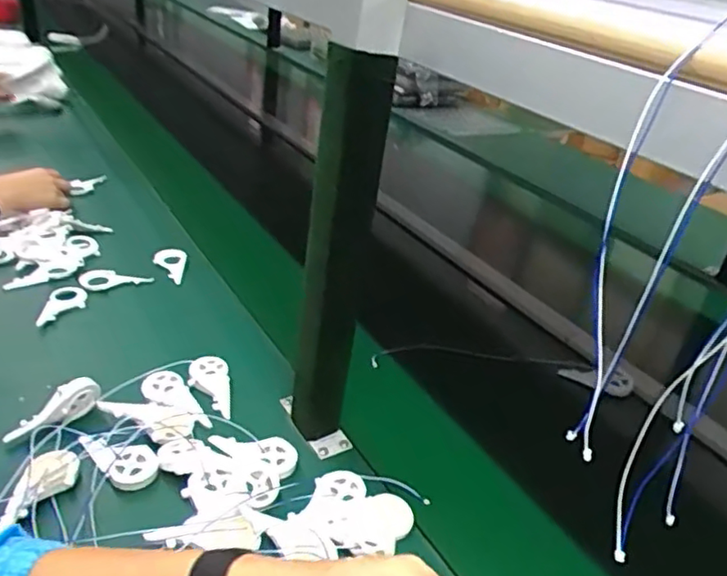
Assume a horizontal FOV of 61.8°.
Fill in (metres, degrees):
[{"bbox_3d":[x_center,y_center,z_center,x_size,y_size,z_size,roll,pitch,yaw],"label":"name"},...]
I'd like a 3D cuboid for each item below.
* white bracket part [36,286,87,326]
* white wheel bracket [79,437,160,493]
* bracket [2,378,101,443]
[{"bbox_3d":[-0.395,0.023,0.803,0.042,0.012,0.086,4,31,-7],"label":"white bracket part"},{"bbox_3d":[-0.232,0.162,0.585,0.079,0.009,0.045,38,55,22],"label":"white wheel bracket"},{"bbox_3d":[-0.311,0.125,0.611,0.093,0.037,0.021,-34,47,-26],"label":"bracket"}]

